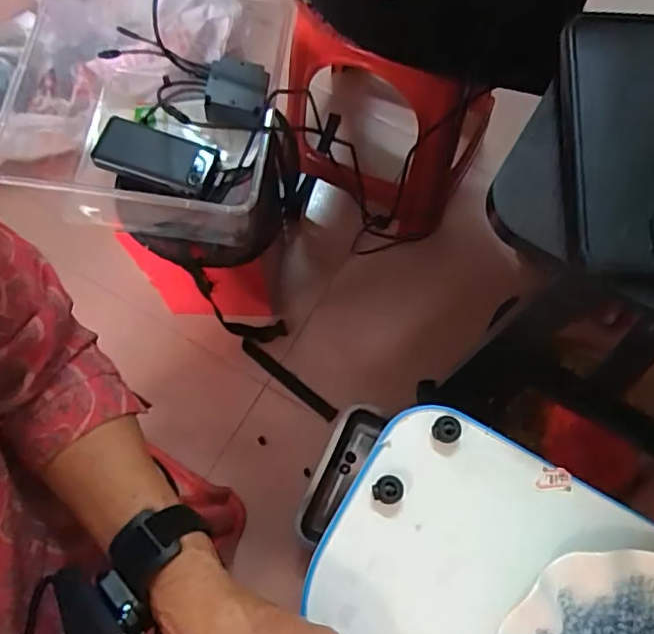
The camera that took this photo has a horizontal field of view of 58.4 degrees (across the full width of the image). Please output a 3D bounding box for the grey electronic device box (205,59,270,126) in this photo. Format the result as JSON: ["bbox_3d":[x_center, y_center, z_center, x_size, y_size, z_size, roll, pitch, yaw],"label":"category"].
[{"bbox_3d":[-0.120,-0.300,0.782,0.083,0.025,0.085,7,73,1],"label":"grey electronic device box"}]

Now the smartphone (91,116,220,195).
[{"bbox_3d":[-0.222,-0.212,0.767,0.151,0.017,0.078,14,72,-10],"label":"smartphone"}]

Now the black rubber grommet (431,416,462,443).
[{"bbox_3d":[0.079,0.075,0.388,0.018,0.011,0.017,0,73,-1],"label":"black rubber grommet"}]

